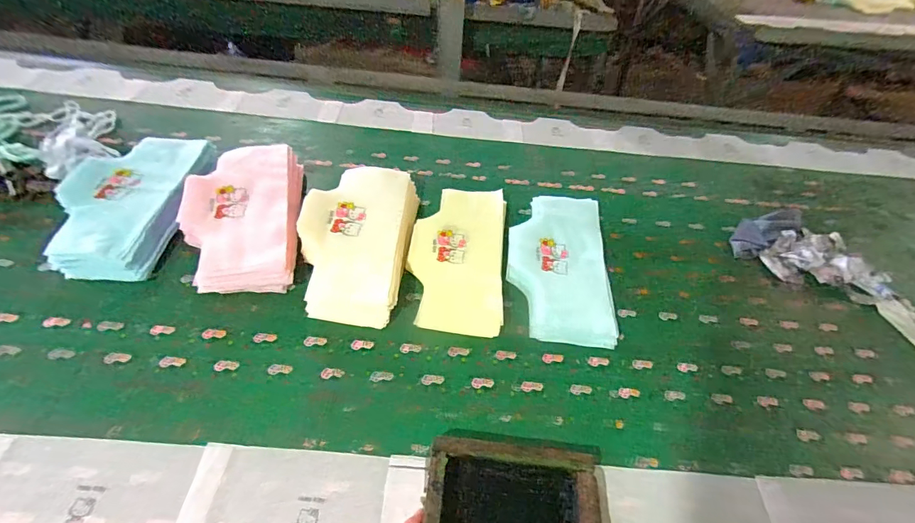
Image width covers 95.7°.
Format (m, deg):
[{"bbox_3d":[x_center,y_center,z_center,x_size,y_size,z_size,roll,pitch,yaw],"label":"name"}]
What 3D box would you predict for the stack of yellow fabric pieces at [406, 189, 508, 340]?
[{"bbox_3d":[0.000,-0.015,0.772,0.169,0.041,0.322,7,48,0],"label":"stack of yellow fabric pieces"}]

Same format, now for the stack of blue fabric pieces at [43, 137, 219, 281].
[{"bbox_3d":[-0.592,-0.108,0.759,0.201,0.073,0.338,6,48,-1],"label":"stack of blue fabric pieces"}]

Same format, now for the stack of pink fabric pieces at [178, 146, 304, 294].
[{"bbox_3d":[-0.387,-0.081,0.755,0.198,0.078,0.338,-7,50,-13],"label":"stack of pink fabric pieces"}]

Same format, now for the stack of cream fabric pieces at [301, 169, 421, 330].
[{"bbox_3d":[-0.180,-0.043,0.749,0.188,0.081,0.339,6,48,-1],"label":"stack of cream fabric pieces"}]

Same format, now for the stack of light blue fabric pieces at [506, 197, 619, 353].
[{"bbox_3d":[0.189,0.002,0.781,0.189,0.047,0.345,7,48,0],"label":"stack of light blue fabric pieces"}]

